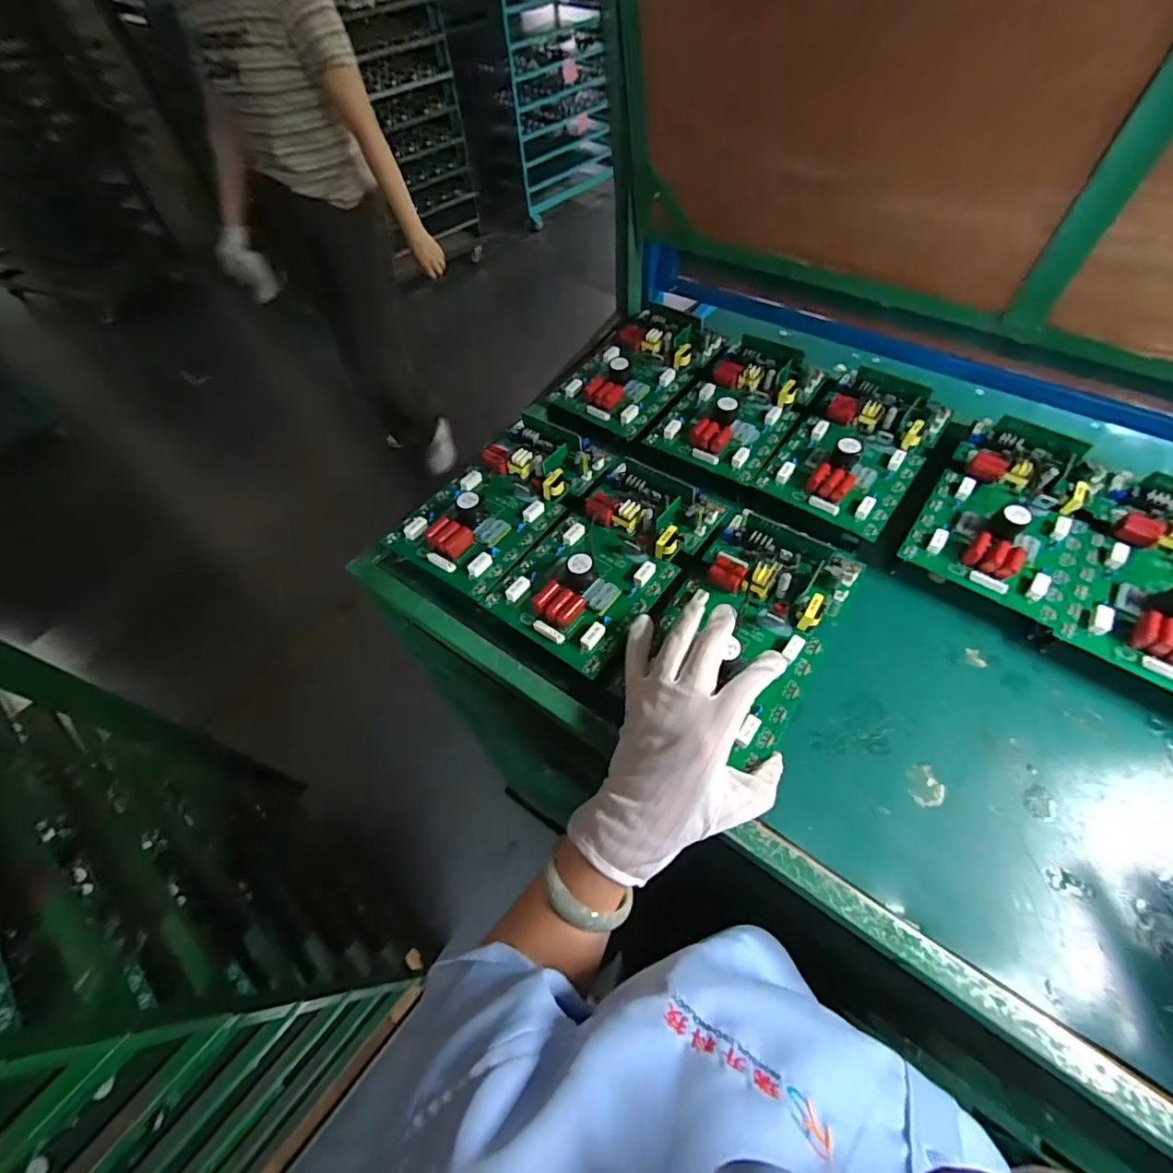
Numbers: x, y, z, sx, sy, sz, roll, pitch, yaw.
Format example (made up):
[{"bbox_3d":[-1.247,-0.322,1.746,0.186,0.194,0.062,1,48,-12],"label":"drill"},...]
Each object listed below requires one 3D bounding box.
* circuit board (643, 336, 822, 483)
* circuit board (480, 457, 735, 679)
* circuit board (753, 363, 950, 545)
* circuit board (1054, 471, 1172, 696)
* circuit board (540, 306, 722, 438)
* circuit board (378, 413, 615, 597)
[{"bbox_3d":[0.173,-0.208,0.584,0.130,0.034,0.211,28,62,21],"label":"circuit board"},{"bbox_3d":[0.019,-0.035,0.478,0.131,0.040,0.225,31,63,22],"label":"circuit board"},{"bbox_3d":[0.280,-0.149,0.536,0.131,0.035,0.212,32,64,22],"label":"circuit board"},{"bbox_3d":[0.487,-0.009,0.428,0.133,0.031,0.210,32,63,22],"label":"circuit board"},{"bbox_3d":[0.061,-0.270,0.632,0.134,0.035,0.215,32,63,22],"label":"circuit board"},{"bbox_3d":[-0.086,-0.096,0.523,0.129,0.035,0.232,29,62,21],"label":"circuit board"}]

